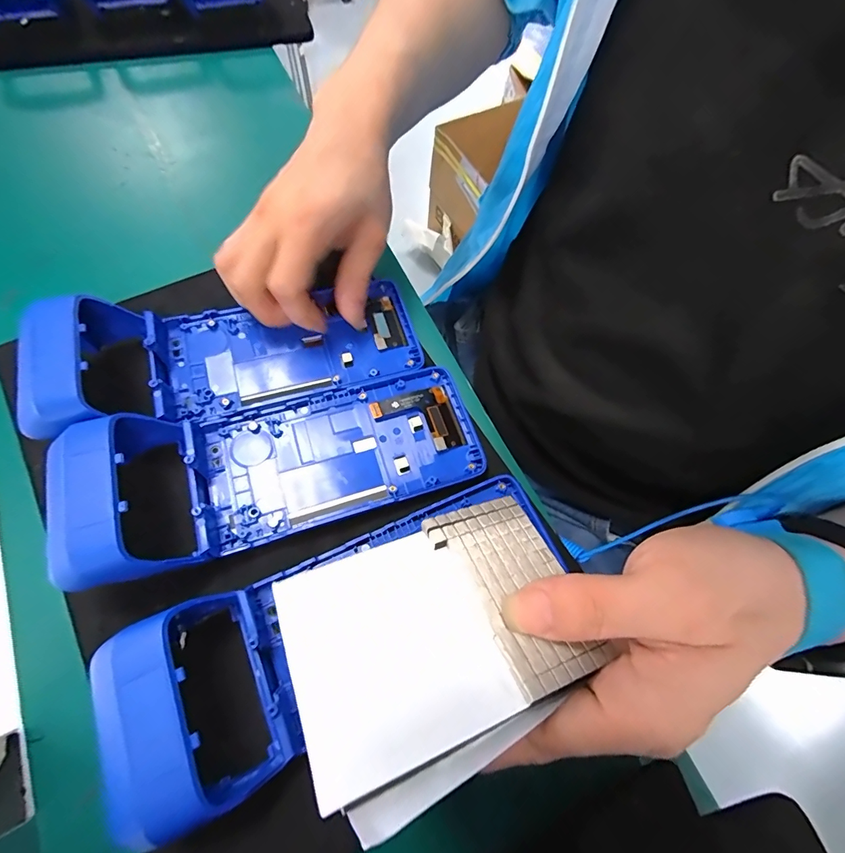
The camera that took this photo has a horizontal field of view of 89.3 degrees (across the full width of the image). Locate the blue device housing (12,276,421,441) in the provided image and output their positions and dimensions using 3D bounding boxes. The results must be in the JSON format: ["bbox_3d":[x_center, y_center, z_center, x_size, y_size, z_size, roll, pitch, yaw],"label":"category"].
[{"bbox_3d":[-0.115,-0.045,0.280,0.224,0.059,0.090,-7,66,-19],"label":"blue device housing"}]

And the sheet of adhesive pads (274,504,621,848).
[{"bbox_3d":[0.009,0.076,0.164,0.112,0.011,0.085,-16,48,-21],"label":"sheet of adhesive pads"}]

